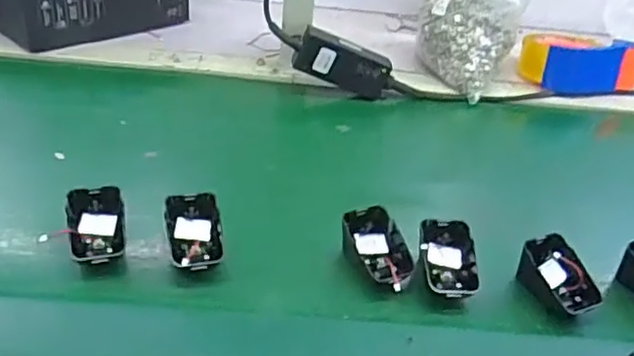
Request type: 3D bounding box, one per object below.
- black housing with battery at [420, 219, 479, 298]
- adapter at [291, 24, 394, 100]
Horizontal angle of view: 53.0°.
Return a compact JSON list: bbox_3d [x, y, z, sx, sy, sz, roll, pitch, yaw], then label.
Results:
[{"bbox_3d":[0.108,0.065,0.523,0.045,0.026,0.064,6,36,0],"label":"black housing with battery"},{"bbox_3d":[0.033,-0.137,0.768,0.116,0.057,0.024,20,32,-19],"label":"adapter"}]

